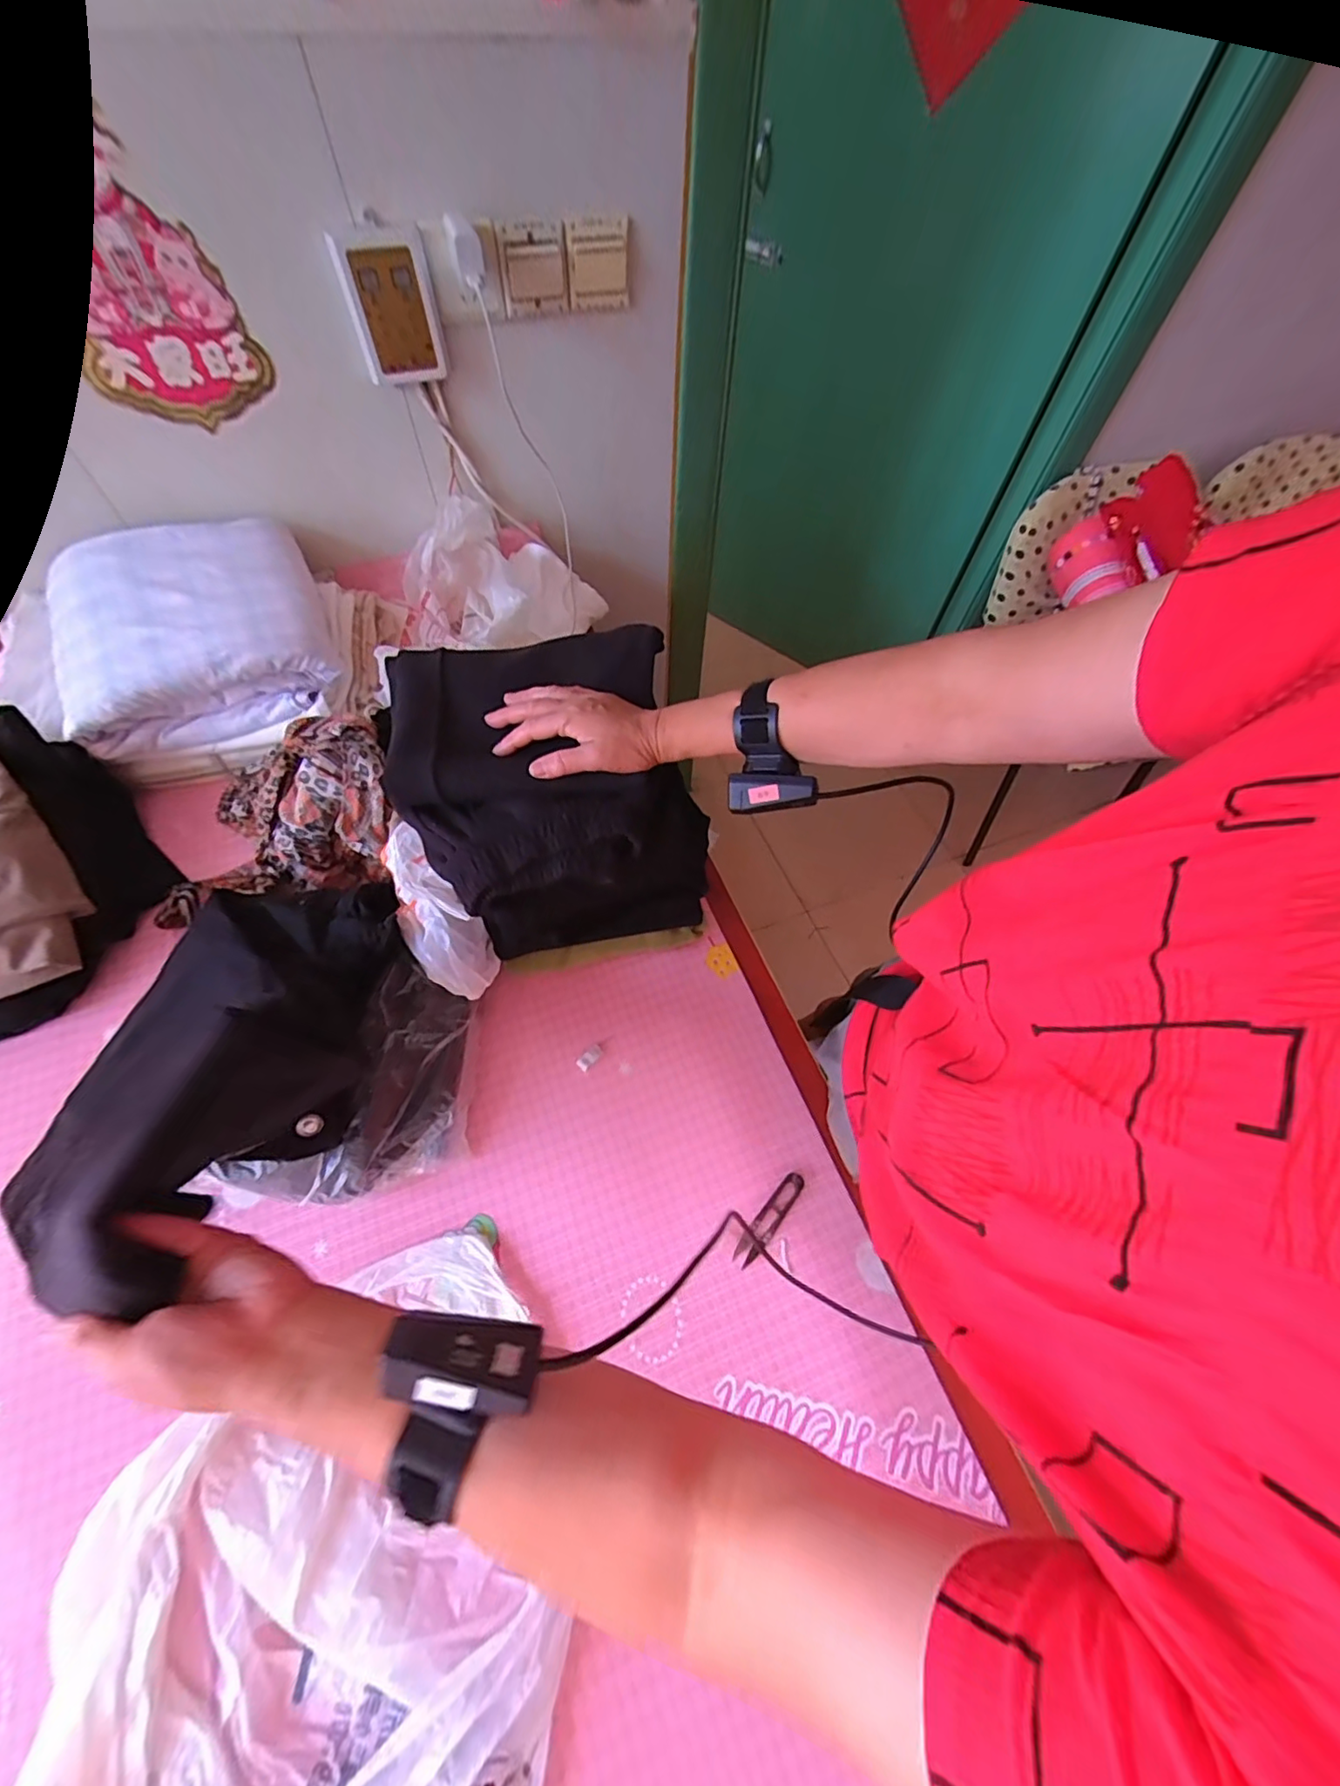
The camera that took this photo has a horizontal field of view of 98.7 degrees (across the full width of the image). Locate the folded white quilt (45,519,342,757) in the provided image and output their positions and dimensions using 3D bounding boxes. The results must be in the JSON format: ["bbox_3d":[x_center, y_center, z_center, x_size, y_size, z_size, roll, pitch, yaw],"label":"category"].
[{"bbox_3d":[-0.586,-0.326,0.717,0.290,0.111,0.261,-17,63,-12],"label":"folded white quilt"}]

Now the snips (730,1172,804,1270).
[{"bbox_3d":[0.095,0.309,0.547,0.022,0.011,0.094,39,66,18],"label":"snips"}]

